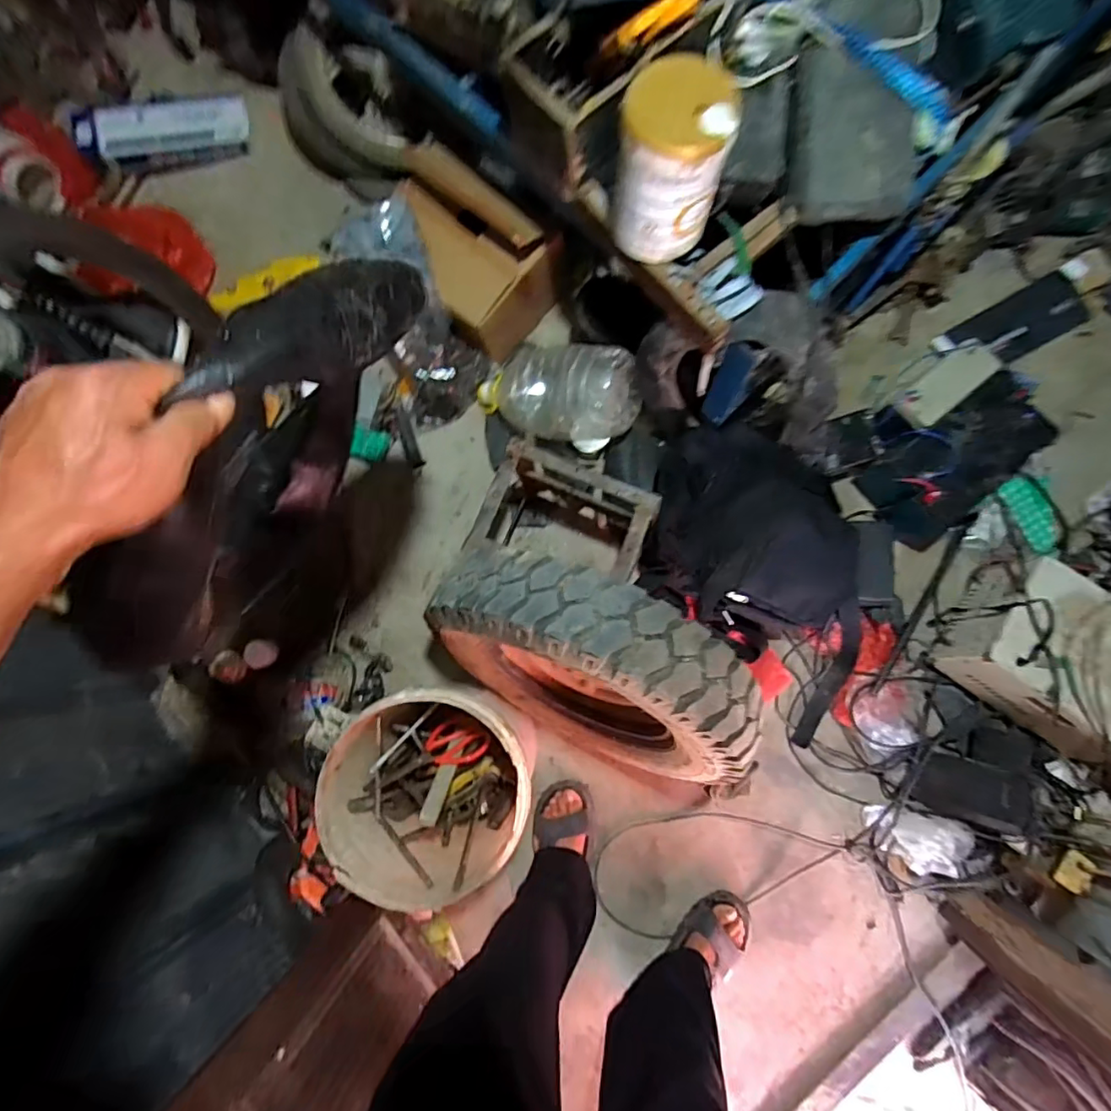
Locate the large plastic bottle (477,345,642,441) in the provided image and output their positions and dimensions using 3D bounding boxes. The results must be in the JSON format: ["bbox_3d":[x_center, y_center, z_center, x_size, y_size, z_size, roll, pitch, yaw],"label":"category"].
[{"bbox_3d":[-0.004,-0.309,1.078,0.324,0.180,0.149,12,86,7],"label":"large plastic bottle"}]

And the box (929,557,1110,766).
[{"bbox_3d":[0.858,0.179,0.971,0.284,0.164,0.240,36,89,9],"label":"box"}]

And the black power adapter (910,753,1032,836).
[{"bbox_3d":[0.710,0.402,0.961,0.037,0.159,0.106,6,84,-17],"label":"black power adapter"}]

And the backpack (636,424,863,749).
[{"bbox_3d":[0.392,0.019,1.023,0.543,0.201,0.391,41,90,9],"label":"backpack"}]

